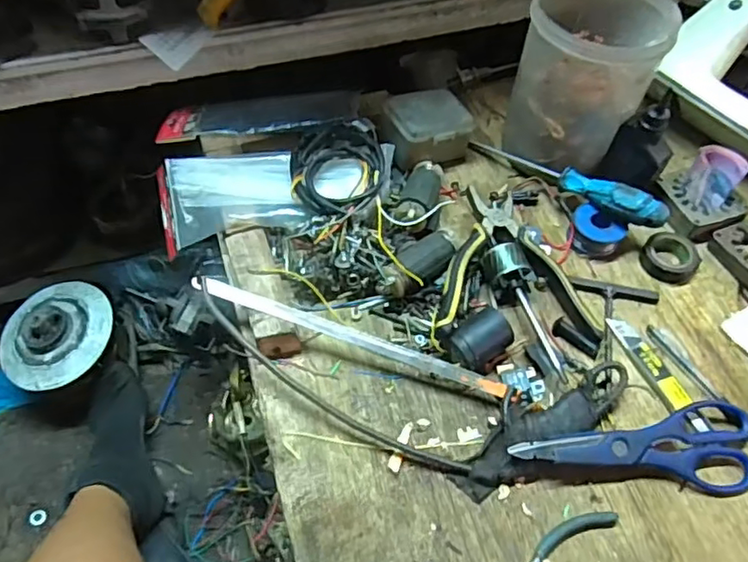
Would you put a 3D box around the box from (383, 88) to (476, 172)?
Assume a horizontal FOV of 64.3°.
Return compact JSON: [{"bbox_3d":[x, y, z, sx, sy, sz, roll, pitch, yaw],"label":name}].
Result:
[{"bbox_3d":[0.060,-0.176,0.680,0.098,0.058,0.076,-18,59,-12],"label":"box"}]

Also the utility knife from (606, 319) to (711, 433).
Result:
[{"bbox_3d":[0.256,0.083,0.541,0.021,0.010,0.121,-18,59,-12],"label":"utility knife"}]

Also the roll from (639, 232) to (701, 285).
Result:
[{"bbox_3d":[0.302,-0.024,0.607,0.054,0.022,0.046,35,63,20],"label":"roll"}]

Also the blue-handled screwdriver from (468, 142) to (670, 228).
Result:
[{"bbox_3d":[0.204,-0.109,0.646,0.029,0.029,0.231,-37,47,-22],"label":"blue-handled screwdriver"}]

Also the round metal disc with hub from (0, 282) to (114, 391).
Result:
[{"bbox_3d":[-0.431,0.066,0.793,0.151,0.040,0.147,0,56,-1],"label":"round metal disc with hub"}]

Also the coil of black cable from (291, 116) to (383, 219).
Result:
[{"bbox_3d":[-0.035,-0.112,0.604,0.093,0.026,0.123,-9,57,-7],"label":"coil of black cable"}]

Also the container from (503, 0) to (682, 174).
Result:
[{"bbox_3d":[0.223,-0.219,0.638,0.133,0.158,0.126,0,56,-1],"label":"container"}]

